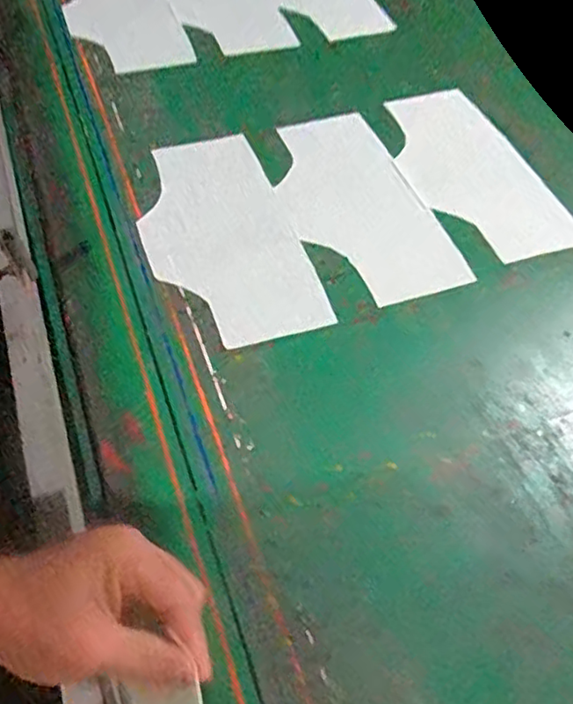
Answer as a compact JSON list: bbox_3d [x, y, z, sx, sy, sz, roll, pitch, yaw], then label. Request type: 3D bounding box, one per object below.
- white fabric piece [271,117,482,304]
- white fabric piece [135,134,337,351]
[{"bbox_3d":[0.080,-0.188,0.754,0.164,0.004,0.326,-17,57,-15],"label":"white fabric piece"},{"bbox_3d":[-0.077,-0.141,0.709,0.167,0.006,0.326,-13,57,-13],"label":"white fabric piece"}]

